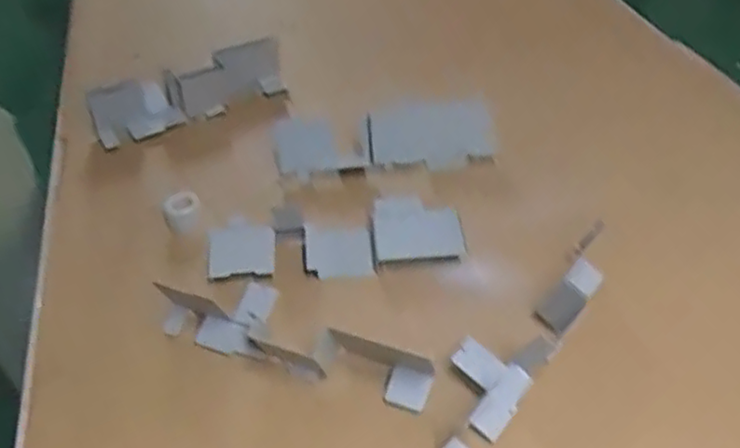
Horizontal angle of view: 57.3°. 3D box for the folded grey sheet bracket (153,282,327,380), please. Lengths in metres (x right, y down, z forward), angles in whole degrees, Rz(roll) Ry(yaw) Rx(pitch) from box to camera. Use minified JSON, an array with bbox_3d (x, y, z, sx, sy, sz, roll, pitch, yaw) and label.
[{"bbox_3d":[-0.132,0.110,0.769,0.209,0.081,0.086,19,48,21],"label":"folded grey sheet bracket"}]

